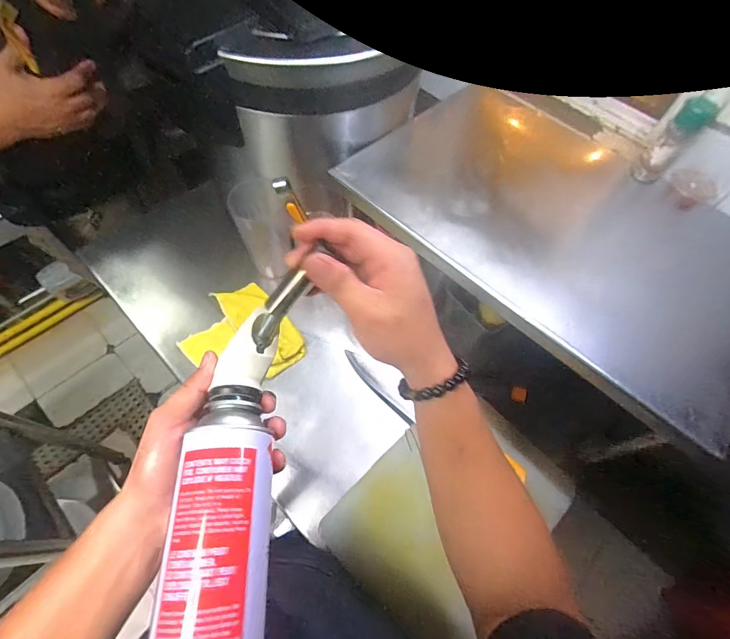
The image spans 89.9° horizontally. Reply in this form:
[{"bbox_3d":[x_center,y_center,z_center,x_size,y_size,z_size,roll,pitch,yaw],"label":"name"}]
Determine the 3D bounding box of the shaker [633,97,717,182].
[{"bbox_3d":[0.435,-0.251,0.522,0.034,0.111,0.042,-39,70,-22],"label":"shaker"}]

